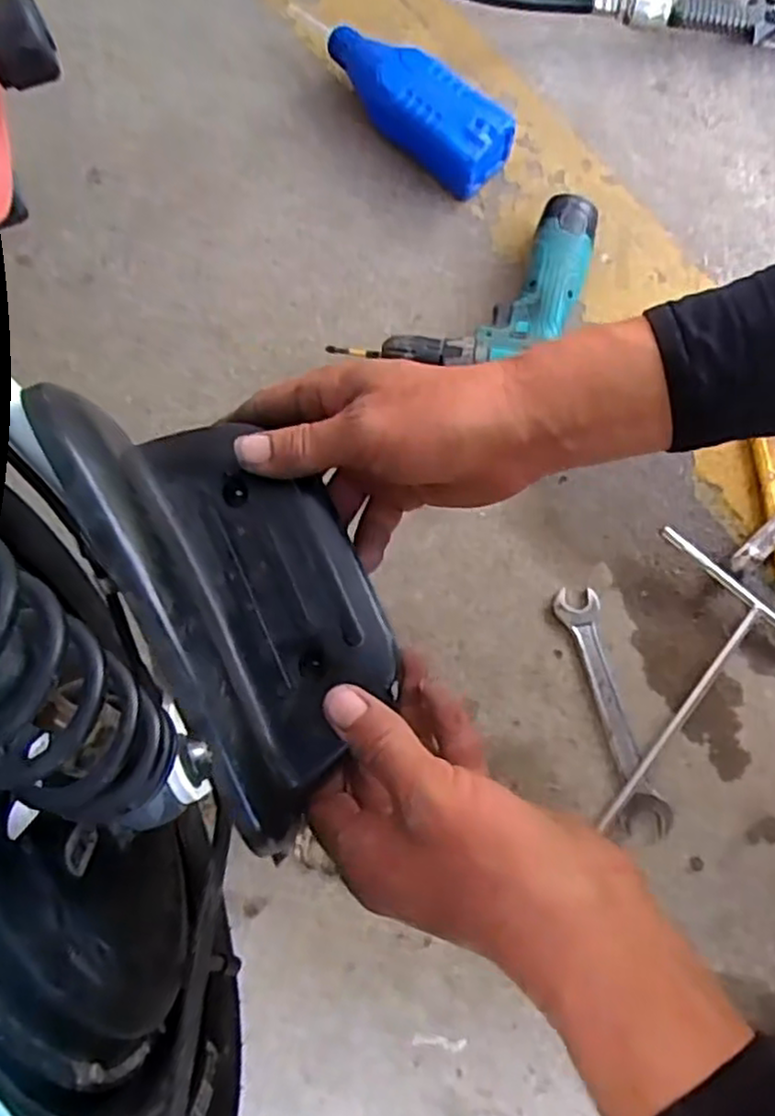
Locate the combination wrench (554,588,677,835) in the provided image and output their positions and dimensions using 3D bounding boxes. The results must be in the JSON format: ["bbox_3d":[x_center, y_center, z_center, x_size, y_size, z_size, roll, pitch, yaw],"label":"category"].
[{"bbox_3d":[0.174,0.117,0.560,0.036,0.009,0.189,-14,79,-4],"label":"combination wrench"}]

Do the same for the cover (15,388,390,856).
[{"bbox_3d":[-0.058,0.006,0.293,0.086,0.066,0.192,-26,80,-6],"label":"cover"}]

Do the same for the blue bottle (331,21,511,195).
[{"bbox_3d":[0.023,-0.406,0.643,0.186,0.055,0.061,42,80,7],"label":"blue bottle"}]

